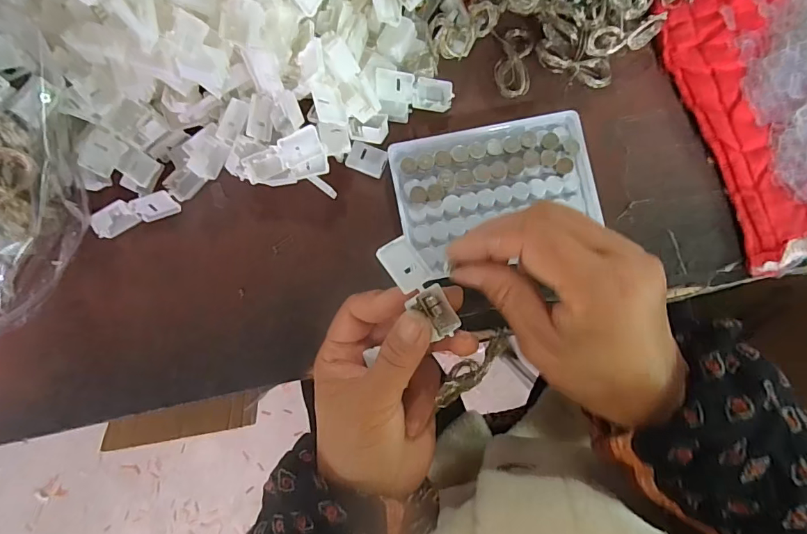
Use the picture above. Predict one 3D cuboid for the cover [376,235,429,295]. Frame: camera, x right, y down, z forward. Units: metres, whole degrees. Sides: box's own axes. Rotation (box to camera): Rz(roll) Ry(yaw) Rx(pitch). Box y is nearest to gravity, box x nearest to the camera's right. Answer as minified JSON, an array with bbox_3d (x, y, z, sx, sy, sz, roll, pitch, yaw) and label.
[{"bbox_3d":[0.001,-0.001,0.232,0.019,0.004,0.028,-35,85,-29],"label":"cover"}]

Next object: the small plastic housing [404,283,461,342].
[{"bbox_3d":[0.016,0.023,0.230,0.019,0.009,0.025,-28,90,-32],"label":"small plastic housing"}]

